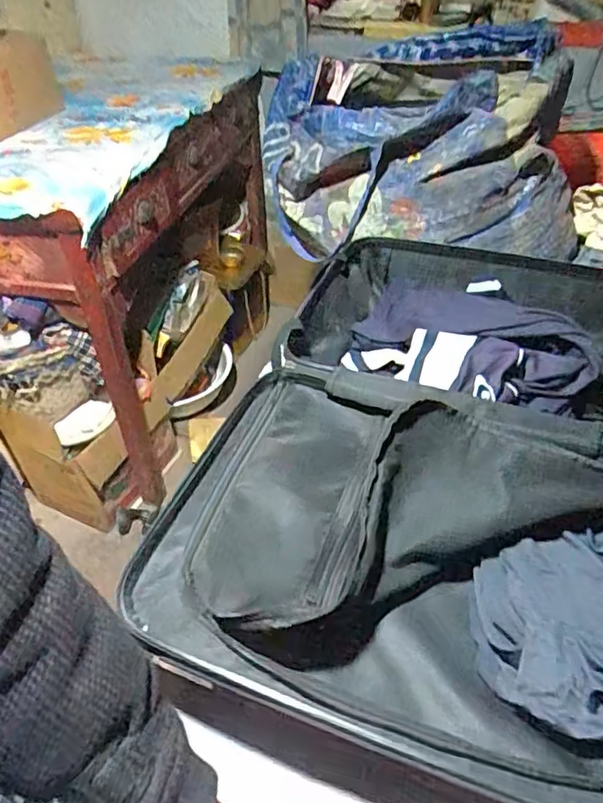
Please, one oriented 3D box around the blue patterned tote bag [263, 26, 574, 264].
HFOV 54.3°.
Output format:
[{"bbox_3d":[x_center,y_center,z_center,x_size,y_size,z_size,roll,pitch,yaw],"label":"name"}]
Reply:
[{"bbox_3d":[0.193,-0.479,1.080,0.510,0.271,0.474,-5,42,-5],"label":"blue patterned tote bag"}]

